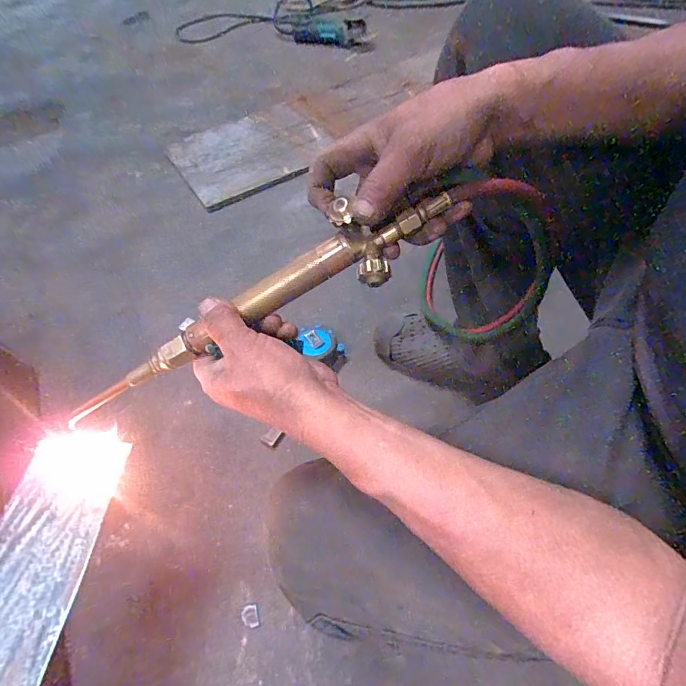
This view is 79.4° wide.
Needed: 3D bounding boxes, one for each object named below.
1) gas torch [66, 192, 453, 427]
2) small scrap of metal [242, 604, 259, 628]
[{"bbox_3d":[-0.090,-0.021,0.335,0.368,0.043,0.048,-28,55,12],"label":"gas torch"},{"bbox_3d":[-0.117,0.342,0.517,0.020,0.004,0.025,-12,55,-8],"label":"small scrap of metal"}]

